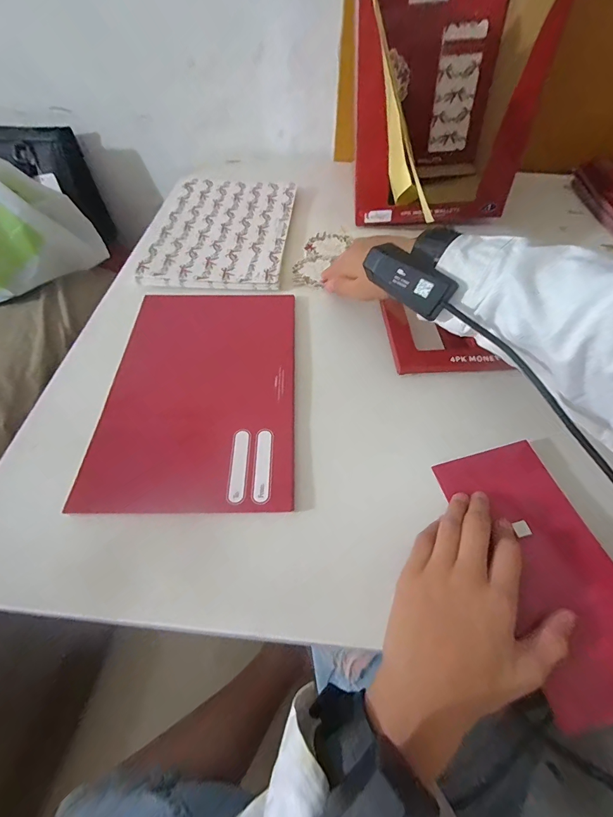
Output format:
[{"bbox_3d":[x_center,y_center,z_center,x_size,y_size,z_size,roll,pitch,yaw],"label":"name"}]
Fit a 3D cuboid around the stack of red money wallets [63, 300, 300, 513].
[{"bbox_3d":[-0.100,-0.024,0.358,0.178,0.013,0.256,0,53,-1],"label":"stack of red money wallets"}]

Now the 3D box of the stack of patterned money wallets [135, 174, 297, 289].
[{"bbox_3d":[-0.114,-0.255,0.513,0.176,0.020,0.268,3,53,2],"label":"stack of patterned money wallets"}]

